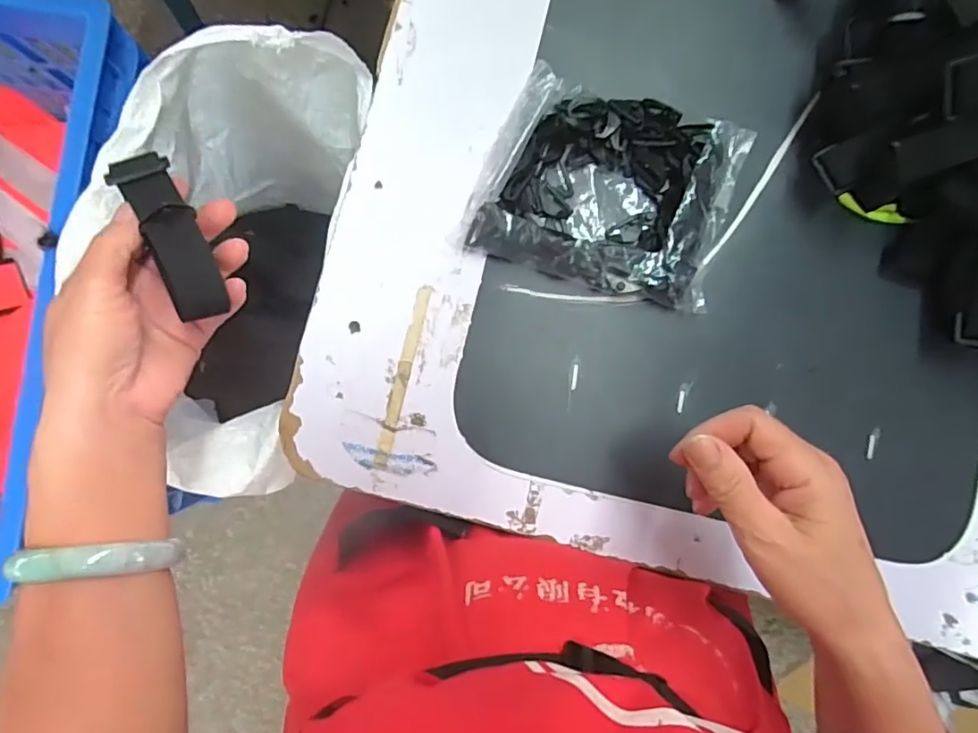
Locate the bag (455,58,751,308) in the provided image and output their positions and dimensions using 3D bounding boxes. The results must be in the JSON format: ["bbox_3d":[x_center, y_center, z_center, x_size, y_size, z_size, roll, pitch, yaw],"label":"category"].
[{"bbox_3d":[0.085,-0.126,0.398,0.166,0.032,0.134,19,87,0],"label":"bag"}]

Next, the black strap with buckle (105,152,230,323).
[{"bbox_3d":[-0.175,-0.073,0.306,0.028,0.023,0.092,-26,88,-2],"label":"black strap with buckle"}]

